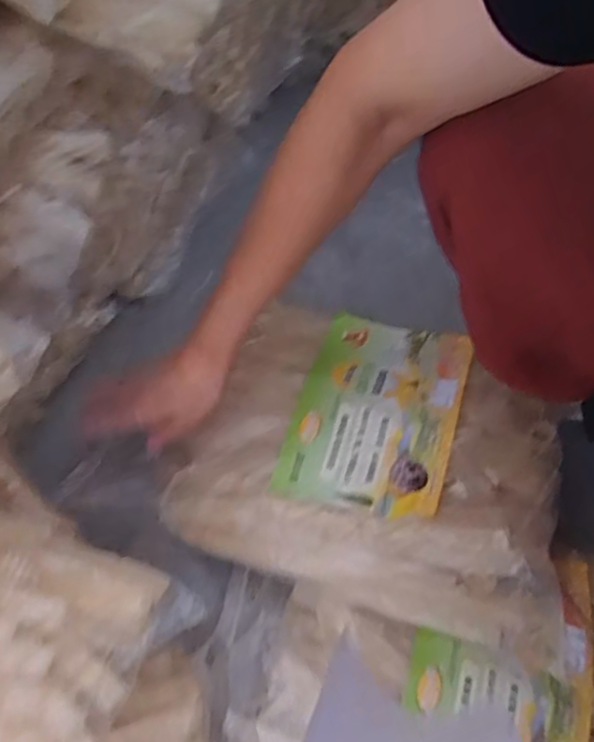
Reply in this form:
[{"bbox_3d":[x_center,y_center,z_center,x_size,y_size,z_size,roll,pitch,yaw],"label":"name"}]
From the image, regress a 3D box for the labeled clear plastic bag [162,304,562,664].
[{"bbox_3d":[0.067,0.062,0.573,0.319,0.076,0.258,17,64,8],"label":"labeled clear plastic bag"}]

